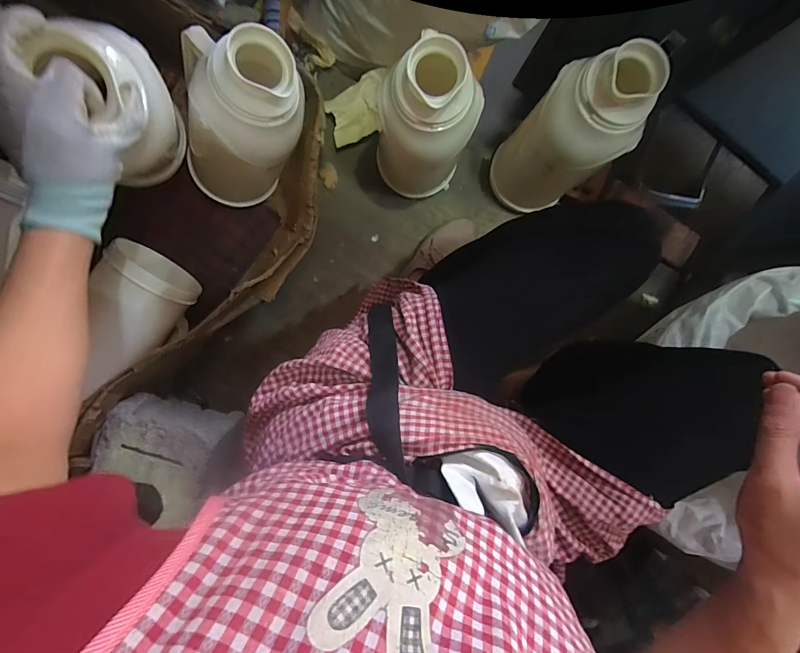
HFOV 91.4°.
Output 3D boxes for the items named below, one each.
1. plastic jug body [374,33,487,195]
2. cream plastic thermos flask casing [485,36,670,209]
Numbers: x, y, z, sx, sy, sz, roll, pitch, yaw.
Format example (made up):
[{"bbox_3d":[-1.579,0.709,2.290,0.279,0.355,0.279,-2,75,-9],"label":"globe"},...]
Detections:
[{"bbox_3d":[0.039,-0.309,0.642,0.139,0.350,0.120,26,95,-4],"label":"plastic jug body"},{"bbox_3d":[0.256,-0.296,0.654,0.135,0.348,0.141,0,96,-1],"label":"cream plastic thermos flask casing"}]

